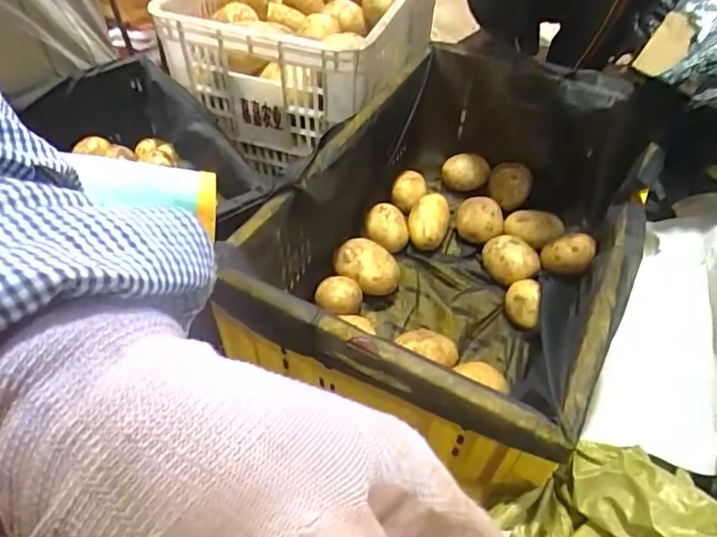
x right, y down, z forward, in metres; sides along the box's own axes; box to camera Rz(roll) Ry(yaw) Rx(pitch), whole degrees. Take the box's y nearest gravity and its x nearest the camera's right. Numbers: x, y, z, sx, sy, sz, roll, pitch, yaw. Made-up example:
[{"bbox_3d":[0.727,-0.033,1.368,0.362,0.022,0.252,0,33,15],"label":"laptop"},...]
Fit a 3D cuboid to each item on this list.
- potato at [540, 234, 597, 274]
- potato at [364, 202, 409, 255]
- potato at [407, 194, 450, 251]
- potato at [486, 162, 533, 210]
[{"bbox_3d":[0.307,-0.022,0.788,0.068,0.048,0.043,8,48,6],"label":"potato"},{"bbox_3d":[0.046,-0.068,0.865,0.069,0.052,0.065,3,48,1],"label":"potato"},{"bbox_3d":[0.116,-0.076,0.885,0.061,0.043,0.105,11,49,8],"label":"potato"},{"bbox_3d":[0.266,-0.148,0.943,0.071,0.049,0.074,14,49,11],"label":"potato"}]

